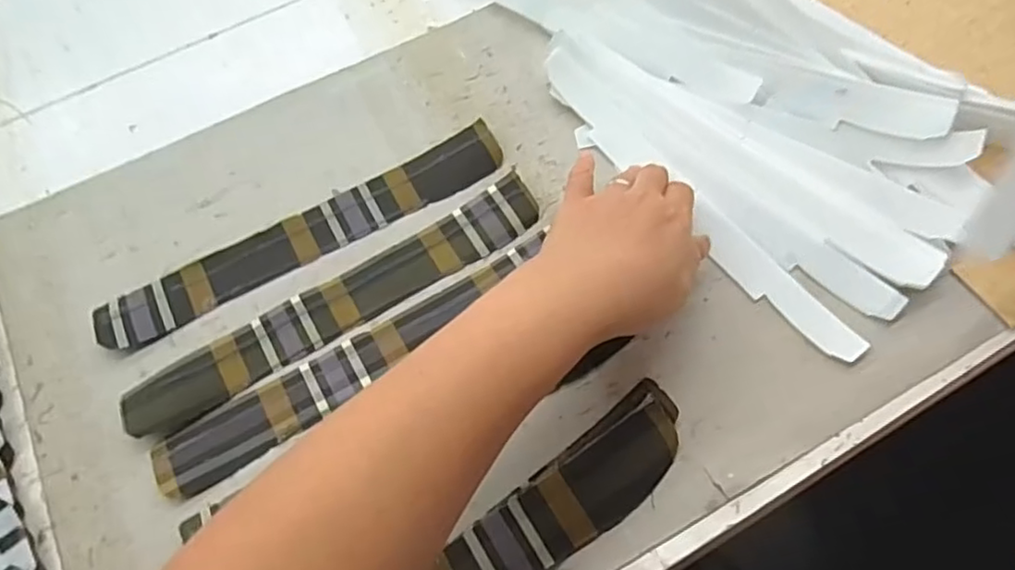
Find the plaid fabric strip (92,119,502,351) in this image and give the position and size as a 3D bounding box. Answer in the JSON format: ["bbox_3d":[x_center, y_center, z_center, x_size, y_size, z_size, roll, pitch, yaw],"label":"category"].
[{"bbox_3d":[-0.123,-0.033,0.400,0.258,0.008,0.036,-28,69,-10],"label":"plaid fabric strip"}]

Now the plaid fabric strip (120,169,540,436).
[{"bbox_3d":[-0.096,0.009,0.377,0.256,0.006,0.036,-30,70,-11],"label":"plaid fabric strip"}]

